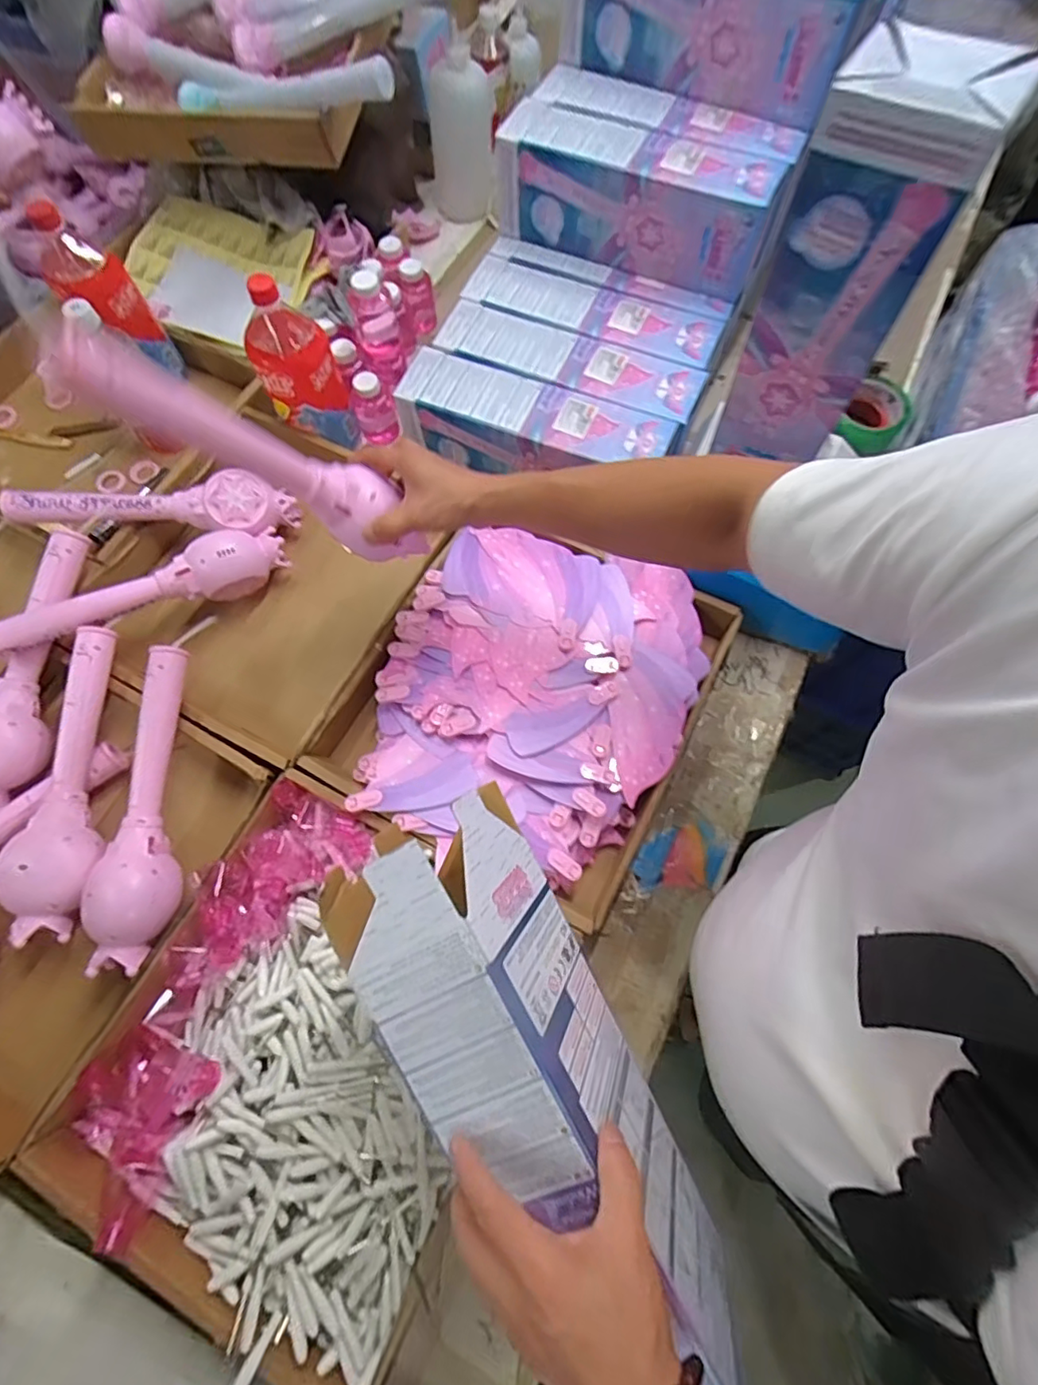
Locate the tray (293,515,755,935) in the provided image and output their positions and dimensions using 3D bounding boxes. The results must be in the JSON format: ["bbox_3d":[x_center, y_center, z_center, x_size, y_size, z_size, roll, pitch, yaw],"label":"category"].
[{"bbox_3d":[0.011,-0.005,0.615,0.351,0.063,0.403,27,72,10],"label":"tray"}]

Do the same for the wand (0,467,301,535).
[{"bbox_3d":[-0.430,-0.226,0.669,0.298,0.067,0.075,0,69,1],"label":"wand"}]

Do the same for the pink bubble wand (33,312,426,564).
[{"bbox_3d":[-0.185,-0.185,0.454,0.054,0.308,0.063,-23,66,30],"label":"pink bubble wand"}]

